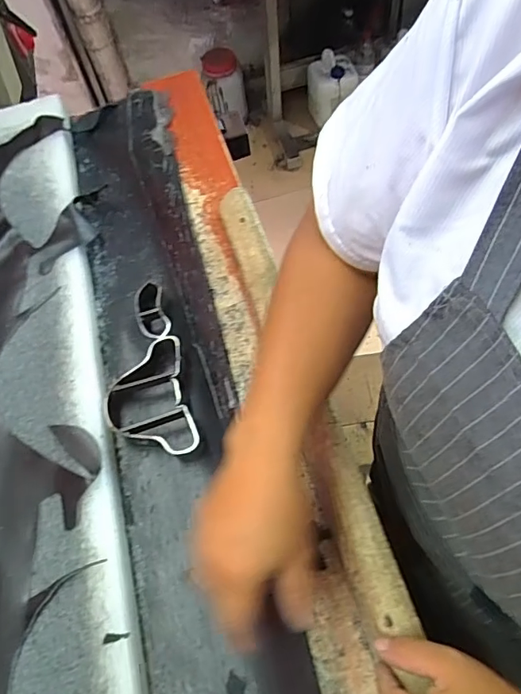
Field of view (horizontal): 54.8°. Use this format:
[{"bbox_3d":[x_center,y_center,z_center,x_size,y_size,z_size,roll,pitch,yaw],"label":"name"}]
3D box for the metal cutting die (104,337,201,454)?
[{"bbox_3d":[-0.119,0.062,0.540,0.093,0.044,0.136,-14,63,-3],"label":"metal cutting die"}]

